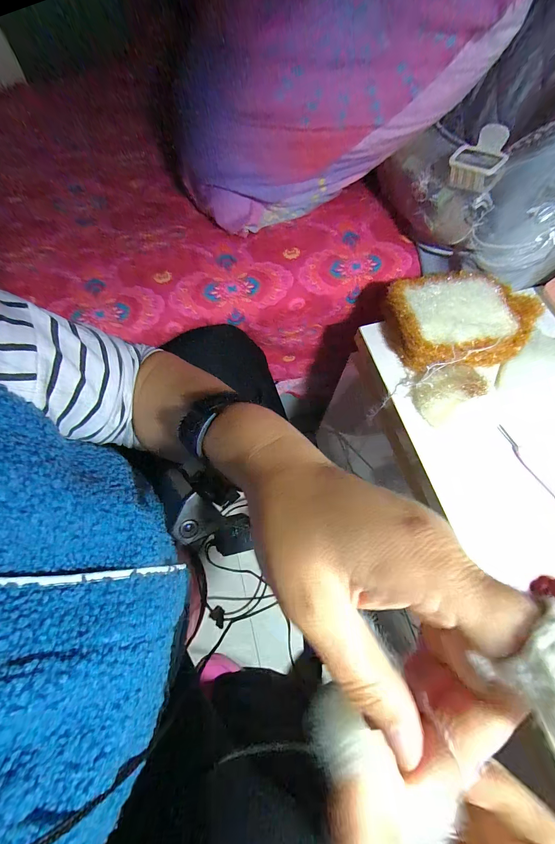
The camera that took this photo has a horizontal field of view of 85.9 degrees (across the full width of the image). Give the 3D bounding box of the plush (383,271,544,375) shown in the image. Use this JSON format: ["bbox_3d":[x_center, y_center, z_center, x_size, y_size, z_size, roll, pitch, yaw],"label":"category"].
[{"bbox_3d":[0.205,-0.119,0.345,0.155,0.039,0.122,-10,69,-5],"label":"plush"}]

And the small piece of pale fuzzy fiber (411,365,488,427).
[{"bbox_3d":[0.178,-0.031,0.314,0.049,0.048,0.052,-27,72,-11],"label":"small piece of pale fuzzy fiber"}]

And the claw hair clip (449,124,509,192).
[{"bbox_3d":[0.203,-0.264,0.300,0.045,0.044,0.027,42,73,14],"label":"claw hair clip"}]

